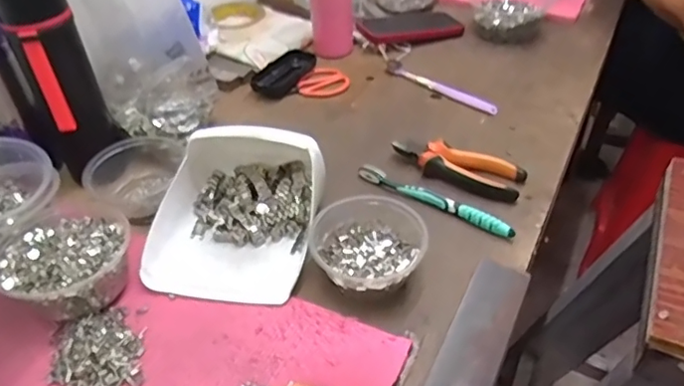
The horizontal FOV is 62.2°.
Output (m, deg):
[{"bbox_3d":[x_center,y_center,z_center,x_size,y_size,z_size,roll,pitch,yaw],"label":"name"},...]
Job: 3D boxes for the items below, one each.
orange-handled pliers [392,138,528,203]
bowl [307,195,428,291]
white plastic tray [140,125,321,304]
[{"bbox_3d":[0.132,-0.032,0.651,0.148,0.020,0.055,21,46,21],"label":"orange-handled pliers"},{"bbox_3d":[0.023,0.048,0.536,0.104,0.048,0.103,0,42,0],"label":"bowl"},{"bbox_3d":[-0.104,0.007,0.561,0.154,0.080,0.175,6,42,6],"label":"white plastic tray"}]

